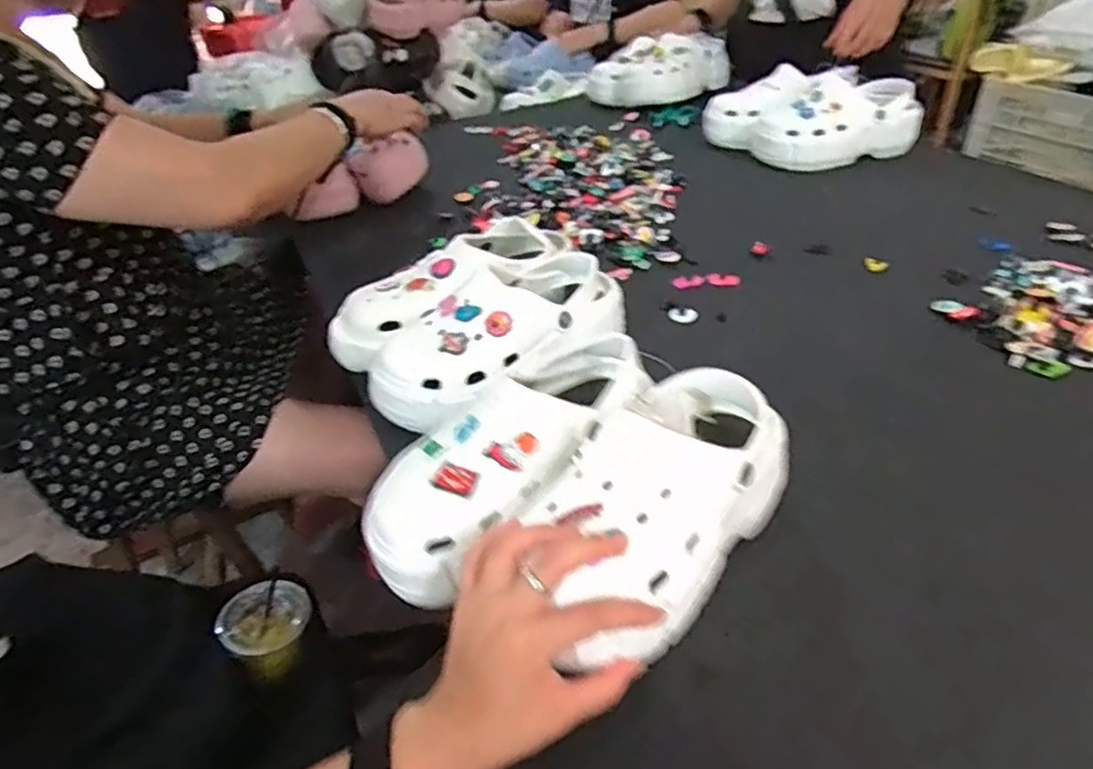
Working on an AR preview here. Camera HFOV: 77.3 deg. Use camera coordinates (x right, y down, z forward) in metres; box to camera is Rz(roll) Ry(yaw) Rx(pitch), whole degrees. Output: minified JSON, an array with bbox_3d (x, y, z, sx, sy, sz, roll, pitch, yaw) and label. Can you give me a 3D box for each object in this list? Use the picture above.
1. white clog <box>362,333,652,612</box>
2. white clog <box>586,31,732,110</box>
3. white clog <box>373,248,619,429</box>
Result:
[{"bbox_3d":[-0.024,0.048,0.503,0.110,0.090,0.240,27,47,35],"label":"white clog"},{"bbox_3d":[0.224,-0.623,1.354,0.282,0.102,0.142,1,38,8],"label":"white clog"},{"bbox_3d":[-0.044,-0.041,0.639,0.243,0.093,0.103,-27,43,-27],"label":"white clog"}]

